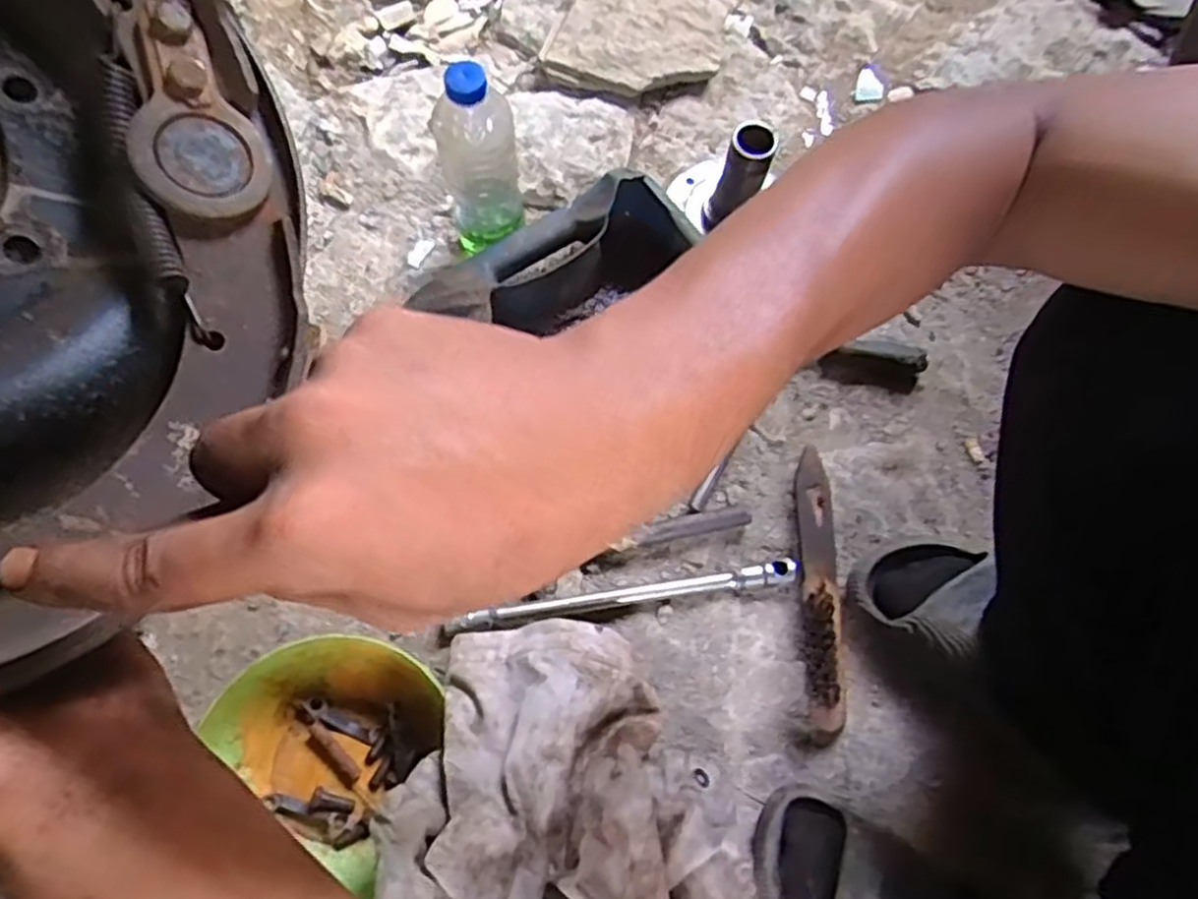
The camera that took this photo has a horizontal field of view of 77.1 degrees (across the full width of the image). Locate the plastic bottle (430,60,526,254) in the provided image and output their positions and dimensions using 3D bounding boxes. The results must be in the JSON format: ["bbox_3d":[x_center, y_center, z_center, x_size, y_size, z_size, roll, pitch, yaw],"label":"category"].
[{"bbox_3d":[-0.103,-0.249,0.664,0.064,0.219,0.059,-7,71,-3],"label":"plastic bottle"}]

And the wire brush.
[{"bbox_3d":[0.192,0.124,0.645,0.042,0.041,0.241,2,71,0],"label":"wire brush"}]

